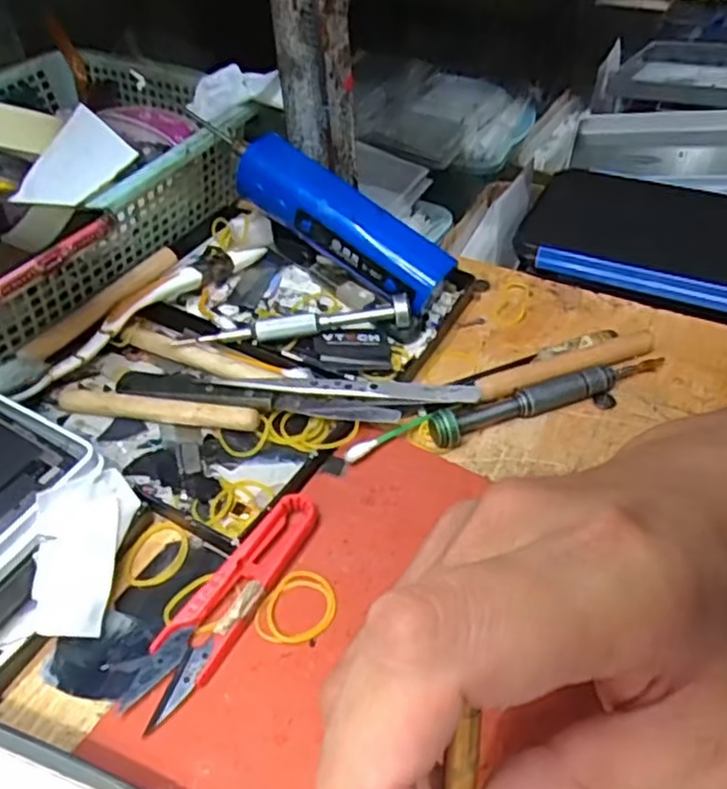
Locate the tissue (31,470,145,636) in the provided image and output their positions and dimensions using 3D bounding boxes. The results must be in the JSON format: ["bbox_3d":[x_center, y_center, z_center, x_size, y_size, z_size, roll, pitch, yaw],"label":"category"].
[{"bbox_3d":[-0.110,0.059,0.276,0.025,0.039,0.064,4,46,6],"label":"tissue"}]

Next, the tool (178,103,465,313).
[{"bbox_3d":[-0.027,-0.107,0.394,0.166,0.031,0.032,36,55,8],"label":"tool"}]

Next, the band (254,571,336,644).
[{"bbox_3d":[-0.025,0.082,0.271,0.026,0.004,0.032,28,53,25],"label":"band"}]

